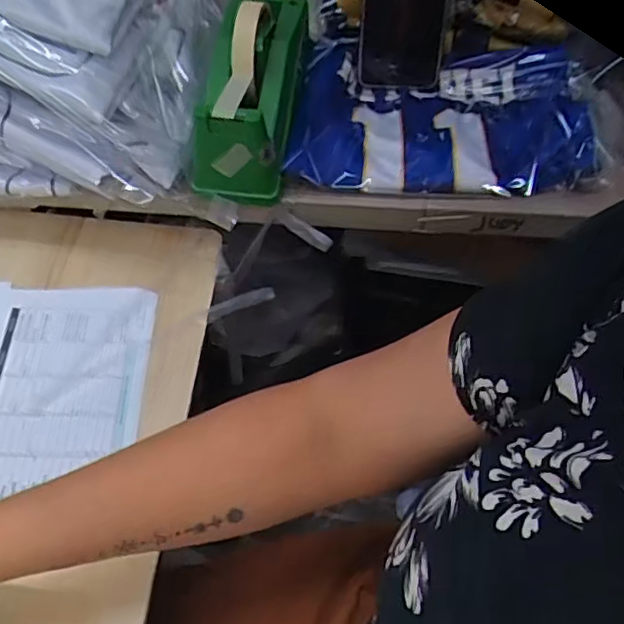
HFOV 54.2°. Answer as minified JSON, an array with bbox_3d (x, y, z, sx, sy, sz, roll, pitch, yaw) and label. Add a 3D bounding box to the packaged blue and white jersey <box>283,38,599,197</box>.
[{"bbox_3d":[0.127,-0.193,0.586,0.291,0.037,0.186,0,55,1],"label":"packaged blue and white jersey"}]

